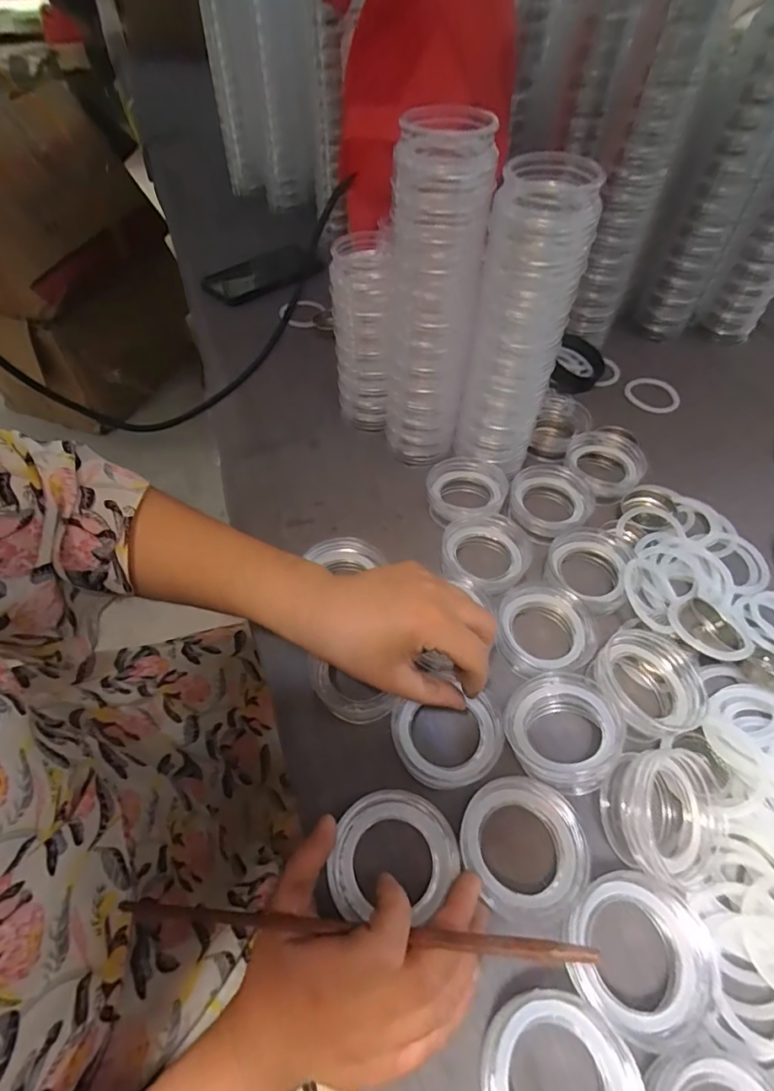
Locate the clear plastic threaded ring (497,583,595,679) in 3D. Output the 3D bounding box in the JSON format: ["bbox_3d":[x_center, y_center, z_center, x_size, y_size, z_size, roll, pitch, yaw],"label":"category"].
[{"bbox_3d":[0.115,0.063,0.372,0.068,0.028,0.066,1,53,-1],"label":"clear plastic threaded ring"}]

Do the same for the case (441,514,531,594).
[{"bbox_3d":[0.078,0.008,0.408,0.062,0.037,0.069,-9,54,-8],"label":"case"}]

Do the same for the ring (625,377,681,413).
[{"bbox_3d":[0.302,-0.170,0.579,0.058,0.007,0.053,0,67,0],"label":"ring"}]

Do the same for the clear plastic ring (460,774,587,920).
[{"bbox_3d":[0.077,0.171,0.291,0.069,0.029,0.070,1,53,-1],"label":"clear plastic ring"}]

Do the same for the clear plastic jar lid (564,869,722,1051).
[{"bbox_3d":[0.128,0.210,0.262,0.066,0.030,0.067,1,53,-1],"label":"clear plastic jar lid"}]

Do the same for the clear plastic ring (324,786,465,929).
[{"bbox_3d":[0.004,0.170,0.282,0.071,0.016,0.060,-1,53,-2],"label":"clear plastic ring"}]

